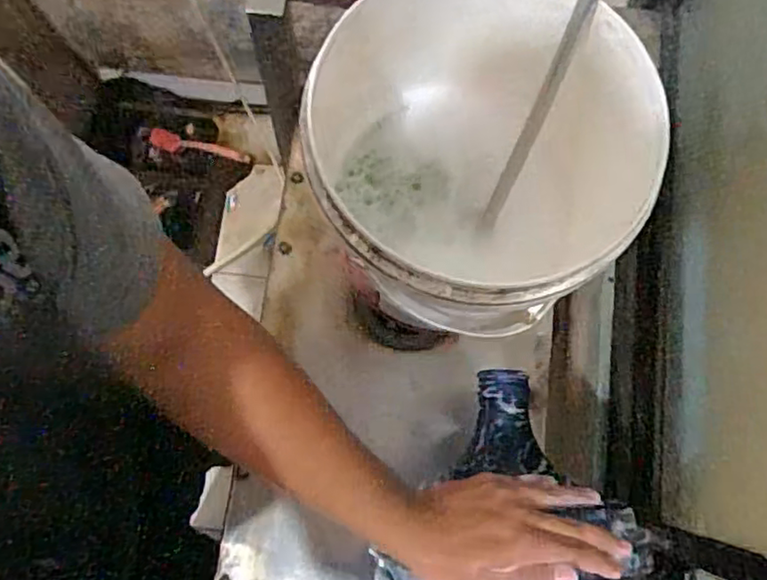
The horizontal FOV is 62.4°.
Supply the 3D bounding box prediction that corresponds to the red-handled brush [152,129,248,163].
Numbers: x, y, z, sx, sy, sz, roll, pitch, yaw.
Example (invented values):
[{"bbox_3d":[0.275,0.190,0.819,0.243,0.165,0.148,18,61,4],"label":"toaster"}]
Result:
[{"bbox_3d":[-0.464,-0.365,1.607,0.262,0.038,0.051,10,77,3],"label":"red-handled brush"}]

